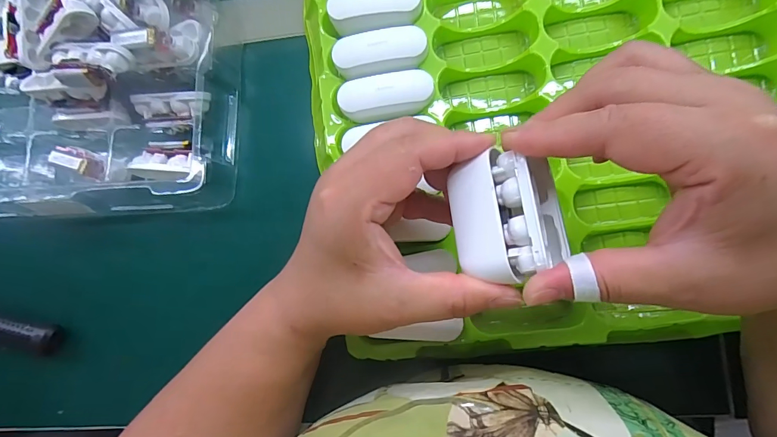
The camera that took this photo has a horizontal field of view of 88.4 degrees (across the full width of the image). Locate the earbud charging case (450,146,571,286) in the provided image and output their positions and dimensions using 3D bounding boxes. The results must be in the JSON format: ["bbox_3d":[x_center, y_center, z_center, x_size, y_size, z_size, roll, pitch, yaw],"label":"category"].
[{"bbox_3d":[0.057,-0.002,0.187,0.051,0.025,0.058,-10,87,6],"label":"earbud charging case"}]

